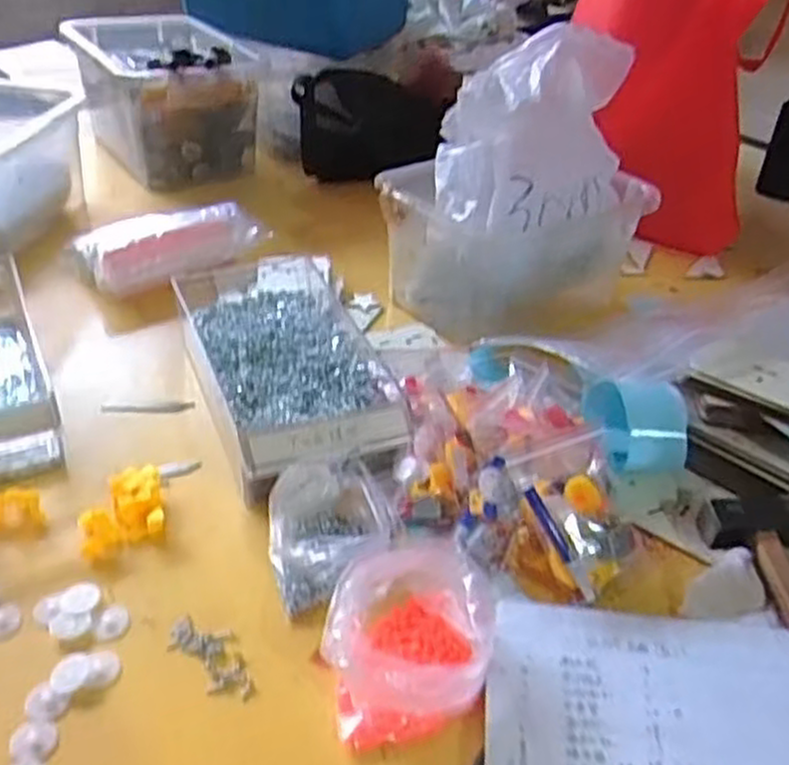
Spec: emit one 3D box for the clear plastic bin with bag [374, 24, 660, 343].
[{"bbox_3d":[0.110,-0.187,0.746,0.177,0.237,0.209,32,44,32],"label":"clear plastic bin with bag"}]

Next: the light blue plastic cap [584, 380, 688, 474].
[{"bbox_3d":[0.180,0.029,0.585,0.068,0.056,0.060,5,36,-1],"label":"light blue plastic cap"}]

